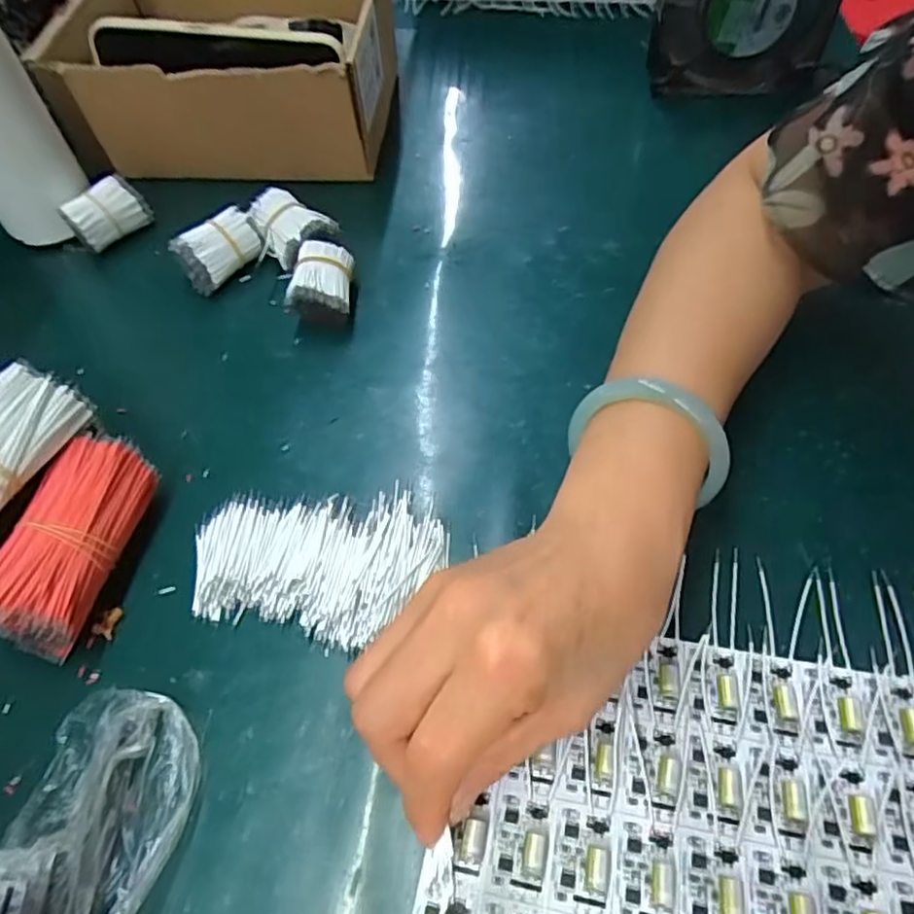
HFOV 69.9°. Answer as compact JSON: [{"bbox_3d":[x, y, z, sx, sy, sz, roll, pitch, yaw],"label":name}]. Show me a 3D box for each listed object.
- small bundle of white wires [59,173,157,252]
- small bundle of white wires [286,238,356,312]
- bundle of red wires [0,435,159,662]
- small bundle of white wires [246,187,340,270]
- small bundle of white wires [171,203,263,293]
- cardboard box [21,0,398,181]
[{"bbox_3d":[-0.238,-0.163,0.445,0.026,0.034,0.049,30,63,22],"label":"small bundle of white wires"},{"bbox_3d":[-0.081,-0.105,0.400,0.035,0.028,0.052,-1,55,4],"label":"small bundle of white wires"},{"bbox_3d":[-0.176,0.043,0.303,0.039,0.044,0.097,5,56,7],"label":"bundle of red wires"},{"bbox_3d":[-0.107,-0.152,0.431,0.044,0.030,0.050,-35,60,-18],"label":"small bundle of white wires"},{"bbox_3d":[-0.154,-0.133,0.423,0.050,0.030,0.033,-39,61,-20],"label":"small bundle of white wires"},{"bbox_3d":[-0.167,-0.305,0.499,0.233,0.101,0.212,3,56,7],"label":"cardboard box"}]

